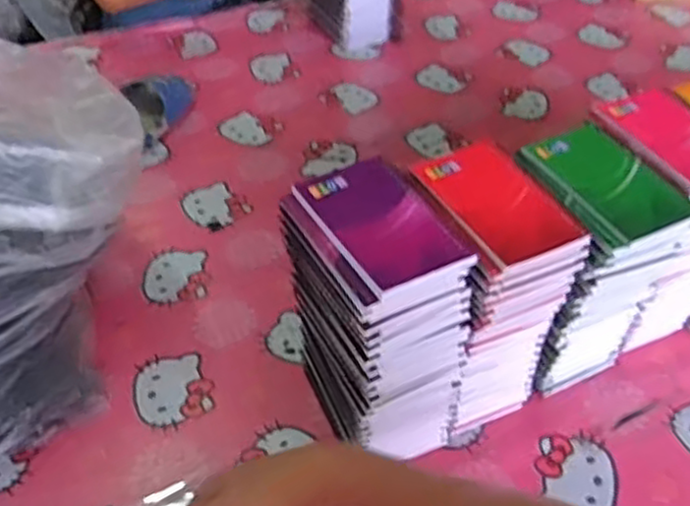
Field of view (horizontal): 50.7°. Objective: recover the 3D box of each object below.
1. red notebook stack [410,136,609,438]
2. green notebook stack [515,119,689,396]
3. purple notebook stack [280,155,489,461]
[{"bbox_3d":[0.117,0.040,0.656,0.098,0.231,0.135,-15,47,-17],"label":"red notebook stack"},{"bbox_3d":[0.209,0.021,0.672,0.106,0.234,0.127,-20,49,-21],"label":"green notebook stack"},{"bbox_3d":[0.025,0.066,0.616,0.101,0.242,0.137,-21,49,-22],"label":"purple notebook stack"}]

